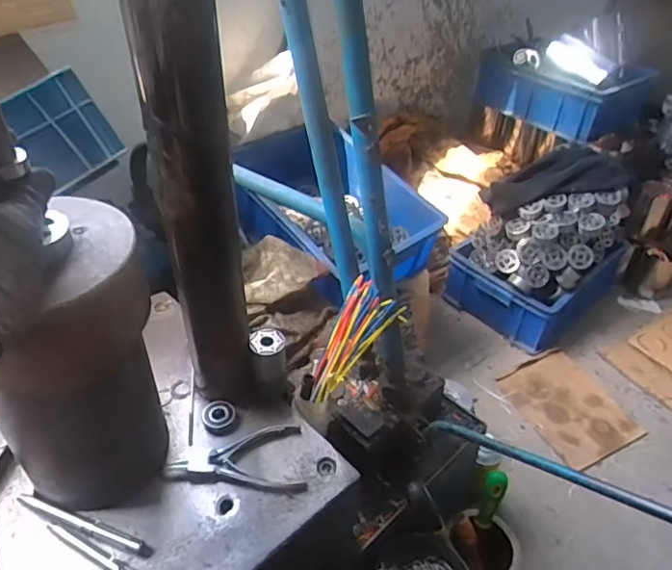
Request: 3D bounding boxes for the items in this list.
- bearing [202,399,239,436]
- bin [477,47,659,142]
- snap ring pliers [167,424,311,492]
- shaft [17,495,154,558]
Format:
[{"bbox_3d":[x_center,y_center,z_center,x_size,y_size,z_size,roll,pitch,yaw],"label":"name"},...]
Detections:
[{"bbox_3d":[-0.124,0.140,0.590,0.036,0.011,0.041,-12,41,-17],"label":"bearing"},{"bbox_3d":[0.639,-0.562,1.571,0.246,0.154,0.444,-27,47,-31],"label":"bin"},{"bbox_3d":[-0.099,0.176,0.546,0.132,0.012,0.069,-3,39,-6],"label":"snap ring pliers"},{"bbox_3d":[-0.227,0.214,0.495,0.139,0.012,0.013,15,41,15],"label":"shaft"}]

